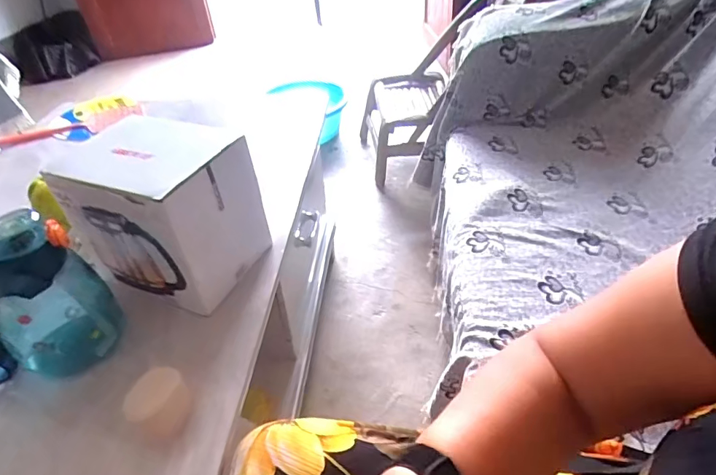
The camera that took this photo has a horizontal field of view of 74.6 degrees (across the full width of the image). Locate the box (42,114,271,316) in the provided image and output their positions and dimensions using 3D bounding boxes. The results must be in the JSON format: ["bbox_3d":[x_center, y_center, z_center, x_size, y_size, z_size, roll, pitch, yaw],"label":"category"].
[{"bbox_3d":[-0.258,-0.032,0.658,0.202,0.206,0.168,14,43,21],"label":"box"}]

